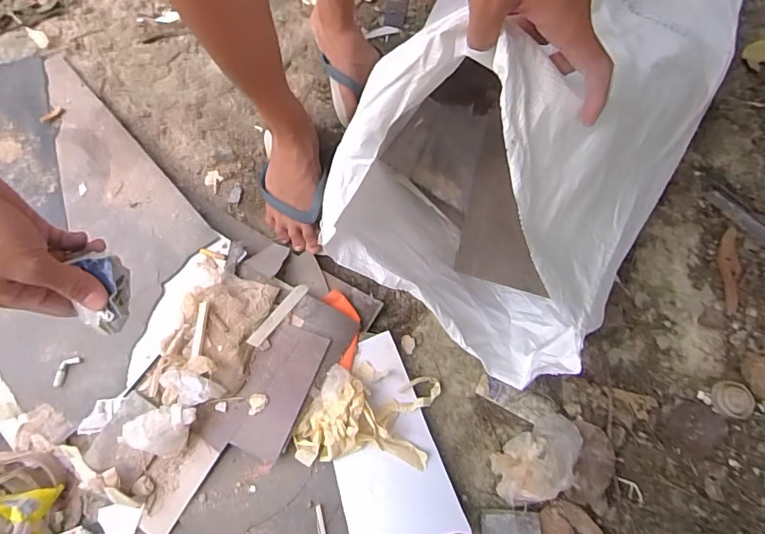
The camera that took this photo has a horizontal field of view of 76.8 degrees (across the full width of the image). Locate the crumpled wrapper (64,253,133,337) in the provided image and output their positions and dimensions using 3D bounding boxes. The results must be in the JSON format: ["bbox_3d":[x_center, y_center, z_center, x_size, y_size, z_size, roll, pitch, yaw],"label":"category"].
[{"bbox_3d":[-0.231,0.021,0.399,0.035,0.023,0.066,-10,88,-2],"label":"crumpled wrapper"}]

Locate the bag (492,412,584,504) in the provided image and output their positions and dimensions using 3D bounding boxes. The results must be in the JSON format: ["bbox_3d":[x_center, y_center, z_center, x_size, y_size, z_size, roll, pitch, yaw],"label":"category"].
[{"bbox_3d":[0.185,0.226,0.564,0.116,0.057,0.066,-34,76,-10],"label":"bag"}]

